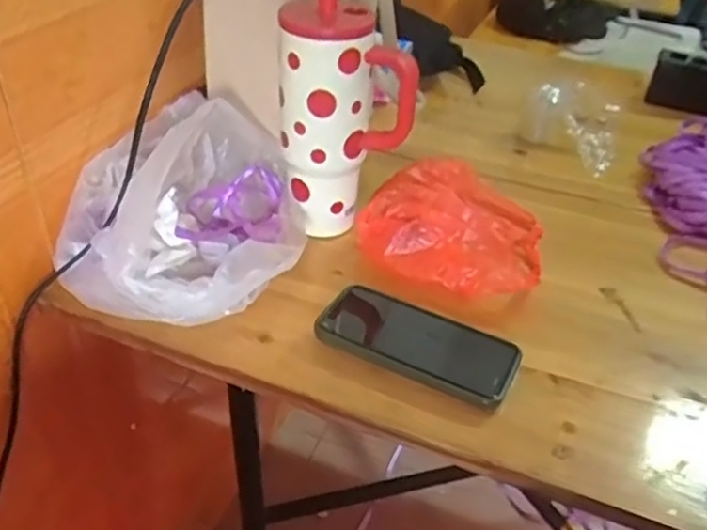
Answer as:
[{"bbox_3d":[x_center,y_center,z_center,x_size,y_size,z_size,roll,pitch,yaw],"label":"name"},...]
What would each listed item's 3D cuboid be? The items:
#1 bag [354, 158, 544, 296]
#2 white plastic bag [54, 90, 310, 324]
[{"bbox_3d":[0.108,-0.047,0.672,0.176,0.049,0.192,18,40,18],"label":"bag"},{"bbox_3d":[-0.162,-0.063,0.632,0.213,0.103,0.295,-3,38,-9],"label":"white plastic bag"}]

